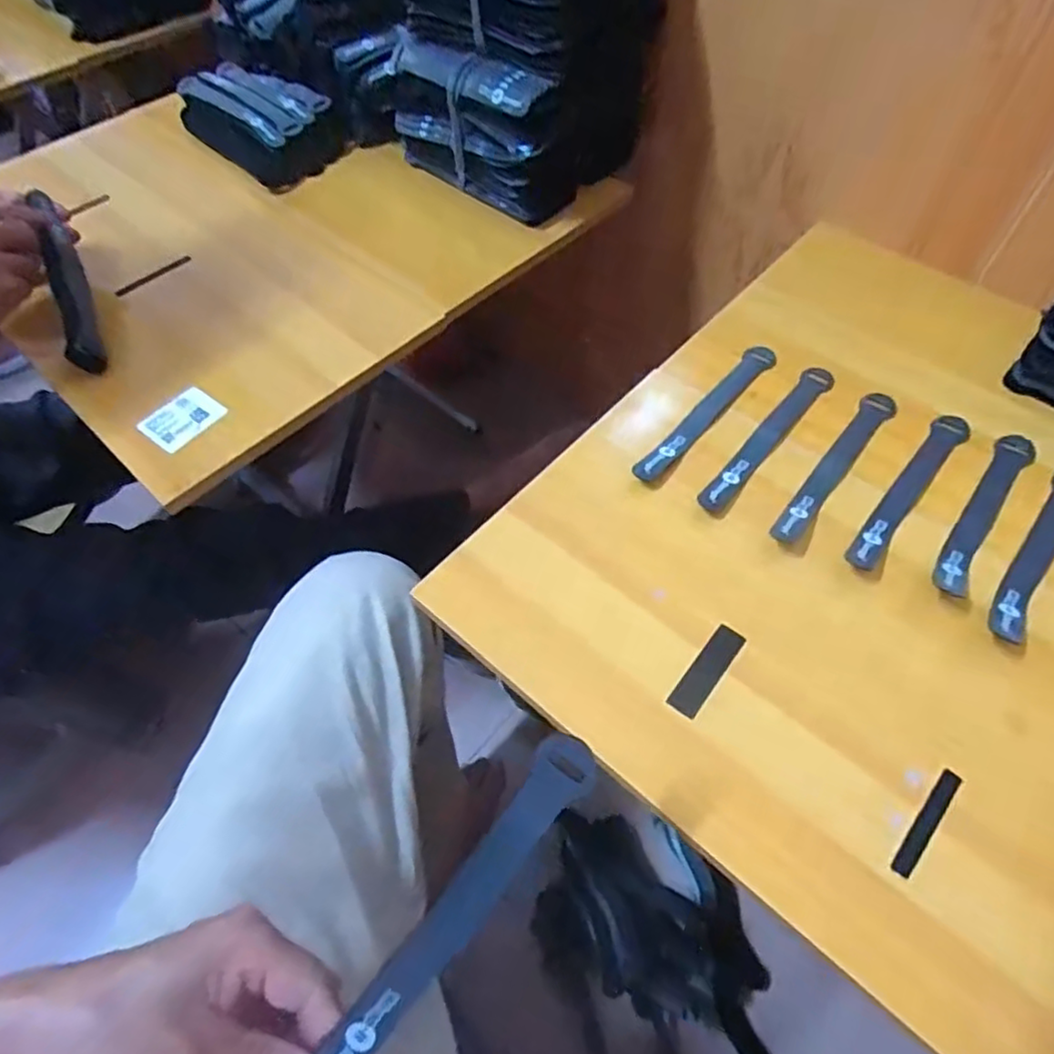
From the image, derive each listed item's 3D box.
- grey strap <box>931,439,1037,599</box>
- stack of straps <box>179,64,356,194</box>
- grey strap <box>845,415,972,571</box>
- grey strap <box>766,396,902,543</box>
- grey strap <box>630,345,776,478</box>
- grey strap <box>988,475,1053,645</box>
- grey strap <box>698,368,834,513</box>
[{"bbox_3d":[0.339,-0.014,0.473,0.024,0.015,0.183,34,64,22],"label":"grey strap"},{"bbox_3d":[-0.328,-0.491,0.789,0.125,0.072,0.217,-39,63,-21],"label":"stack of straps"},{"bbox_3d":[0.291,-0.031,0.487,0.023,0.015,0.189,36,65,23],"label":"grey strap"},{"bbox_3d":[0.243,-0.051,0.500,0.025,0.015,0.192,33,63,21],"label":"grey strap"},{"bbox_3d":[0.154,-0.099,0.538,0.024,0.012,0.195,34,64,22],"label":"grey strap"},{"bbox_3d":[0.367,0.013,0.454,0.026,0.017,0.187,36,65,23],"label":"grey strap"},{"bbox_3d":[0.198,-0.076,0.522,0.024,0.010,0.191,34,64,22],"label":"grey strap"}]

